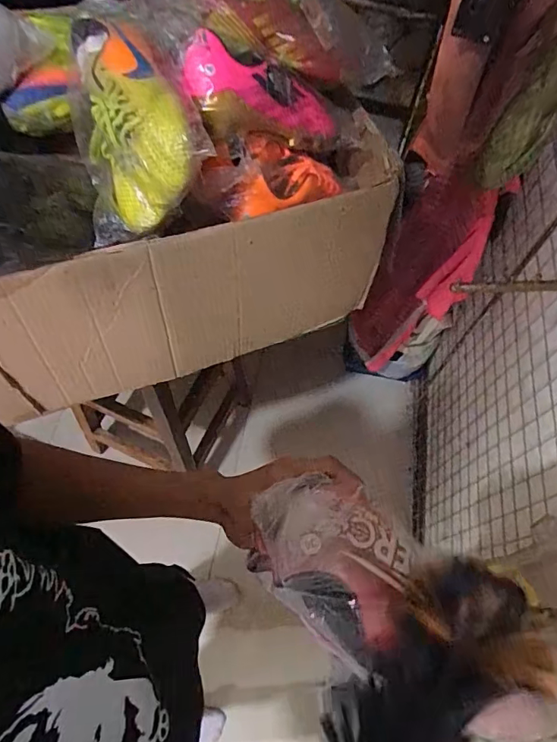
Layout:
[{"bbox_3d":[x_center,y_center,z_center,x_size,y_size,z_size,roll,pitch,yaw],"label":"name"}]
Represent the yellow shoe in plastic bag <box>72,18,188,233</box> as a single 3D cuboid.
[{"bbox_3d":[-0.173,-0.289,0.572,0.094,0.116,0.253,-17,65,-12],"label":"yellow shoe in plastic bag"}]

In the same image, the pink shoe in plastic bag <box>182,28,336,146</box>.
[{"bbox_3d":[-0.014,-0.338,0.613,0.218,0.063,0.079,-1,58,-38],"label":"pink shoe in plastic bag"}]

